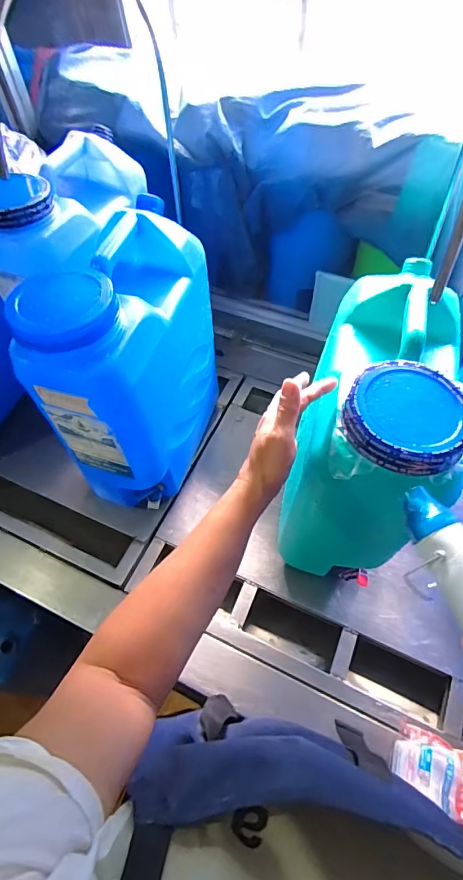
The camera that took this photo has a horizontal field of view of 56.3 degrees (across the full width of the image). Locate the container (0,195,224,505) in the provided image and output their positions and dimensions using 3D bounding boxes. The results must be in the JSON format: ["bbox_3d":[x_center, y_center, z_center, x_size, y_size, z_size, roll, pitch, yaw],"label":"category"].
[{"bbox_3d":[-0.138,-0.113,0.693,0.171,0.397,0.311,13,60,11],"label":"container"}]

